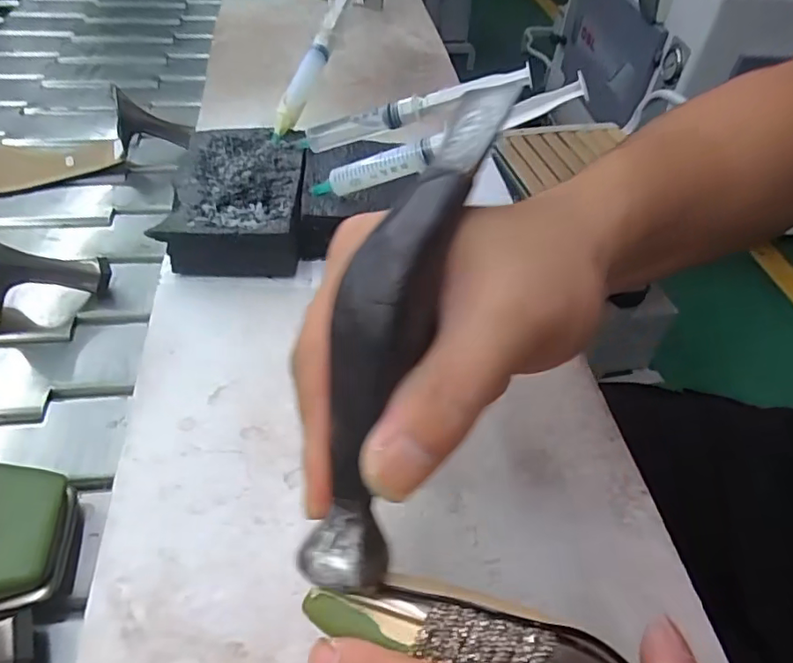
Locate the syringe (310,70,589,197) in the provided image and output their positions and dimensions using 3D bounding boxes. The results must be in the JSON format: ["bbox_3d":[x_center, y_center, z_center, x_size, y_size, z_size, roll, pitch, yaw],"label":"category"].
[{"bbox_3d":[0.022,-0.106,0.321,0.170,0.017,0.013,-14,41,26],"label":"syringe"}]

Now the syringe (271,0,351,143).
[{"bbox_3d":[-0.054,-0.215,0.417,0.018,0.027,0.168,17,73,11],"label":"syringe"}]

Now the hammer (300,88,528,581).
[{"bbox_3d":[0.002,-0.009,0.169,0.027,0.038,0.169,16,82,10],"label":"hammer"}]

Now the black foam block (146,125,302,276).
[{"bbox_3d":[-0.103,-0.091,0.376,0.078,0.033,0.121,1,47,-3],"label":"black foam block"}]

